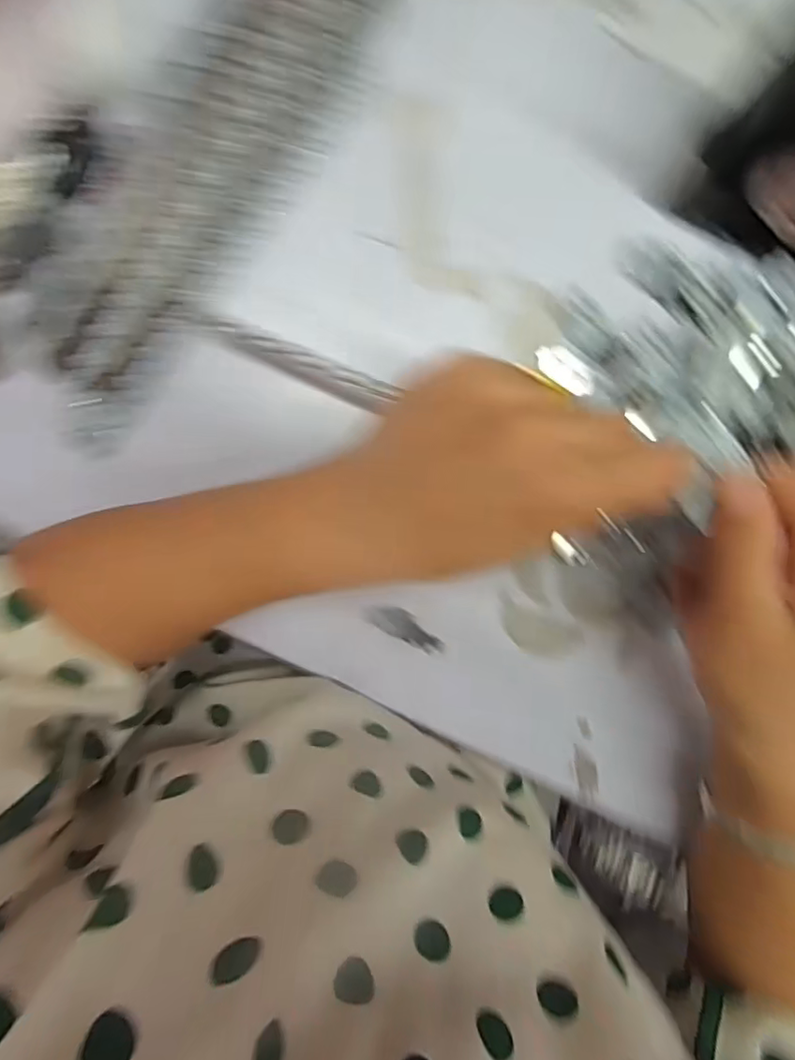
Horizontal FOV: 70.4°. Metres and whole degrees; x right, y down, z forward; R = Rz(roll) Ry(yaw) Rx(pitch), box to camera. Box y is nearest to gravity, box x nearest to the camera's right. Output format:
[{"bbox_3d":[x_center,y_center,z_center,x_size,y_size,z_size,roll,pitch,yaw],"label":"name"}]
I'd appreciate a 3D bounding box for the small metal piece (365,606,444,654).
[{"bbox_3d":[0.005,0.057,0.323,0.047,0.004,0.017,34,98,-3],"label":"small metal piece"}]

